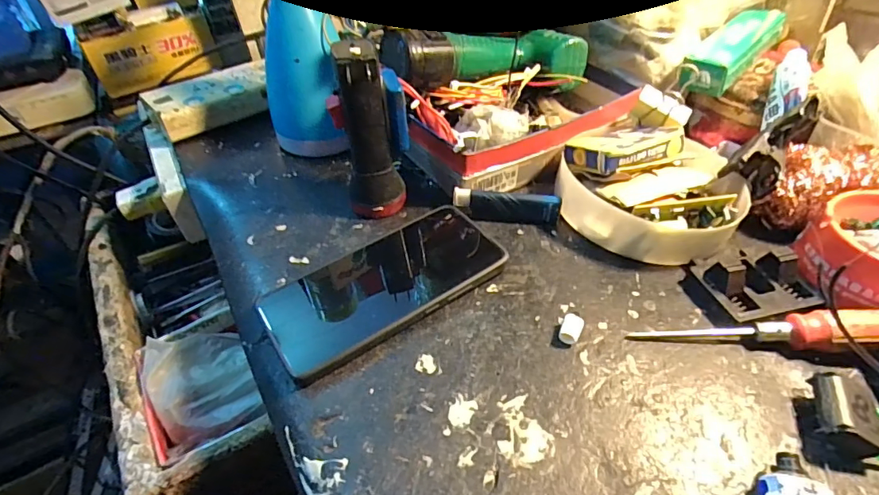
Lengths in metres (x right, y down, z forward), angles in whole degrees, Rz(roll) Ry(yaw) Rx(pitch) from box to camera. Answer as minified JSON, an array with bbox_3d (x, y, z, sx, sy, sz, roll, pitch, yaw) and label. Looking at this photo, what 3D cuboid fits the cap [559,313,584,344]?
[{"bbox_3d":[0.080,0.050,0.291,0.012,0.011,0.016,20,49,22],"label":"cap"}]

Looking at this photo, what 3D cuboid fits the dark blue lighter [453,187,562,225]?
[{"bbox_3d":[0.052,-0.030,0.369,0.080,0.025,0.010,4,45,7],"label":"dark blue lighter"}]

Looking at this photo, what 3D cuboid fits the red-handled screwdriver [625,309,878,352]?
[{"bbox_3d":[0.193,0.049,0.280,0.150,0.023,0.021,1,44,4],"label":"red-handled screwdriver"}]

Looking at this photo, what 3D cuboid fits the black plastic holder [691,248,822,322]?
[{"bbox_3d":[0.204,0.019,0.313,0.064,0.022,0.056,-12,45,-9],"label":"black plastic holder"}]

